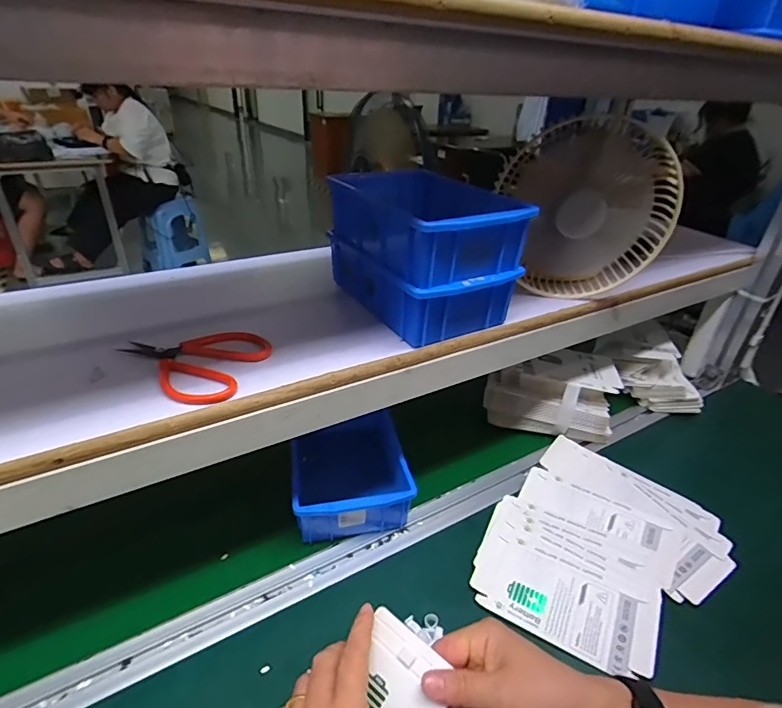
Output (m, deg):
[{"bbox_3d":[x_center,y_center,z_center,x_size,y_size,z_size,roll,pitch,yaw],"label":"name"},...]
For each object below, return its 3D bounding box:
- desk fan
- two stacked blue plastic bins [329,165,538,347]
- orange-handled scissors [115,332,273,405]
[{"bbox_3d":[0.226,-0.170,0.560,0.194,0.185,0.098,9,33,11],"label":"desk fan"},{"bbox_3d":[0.034,-0.106,0.492,0.128,0.118,0.182,-17,37,-27],"label":"two stacked blue plastic bins"},{"bbox_3d":[-0.177,0.004,0.401,0.117,0.012,0.094,9,33,11],"label":"orange-handled scissors"}]

